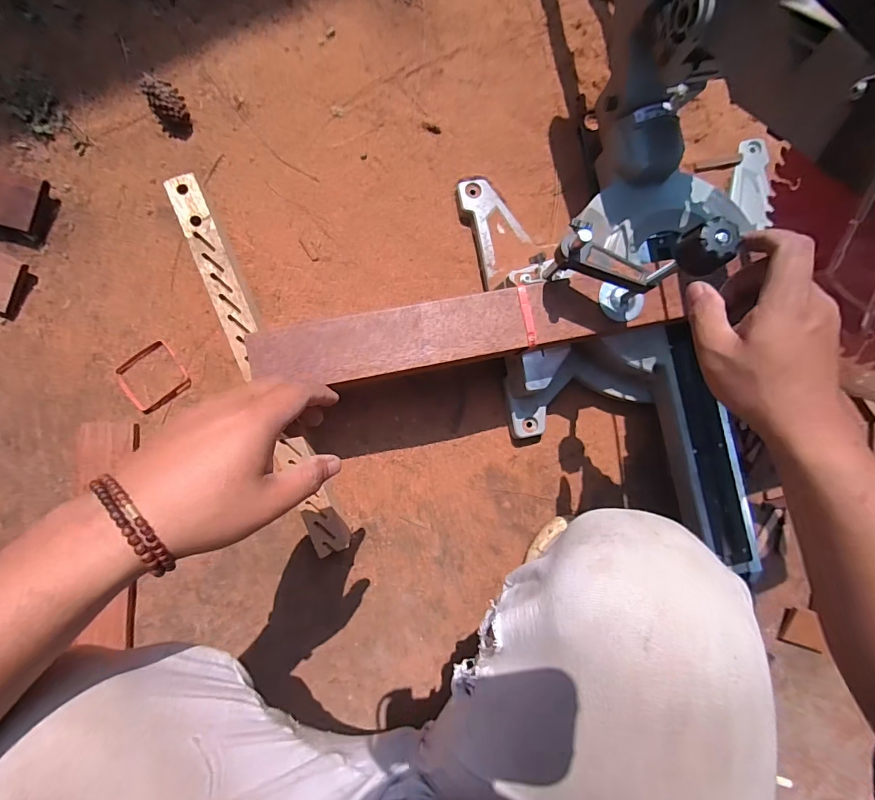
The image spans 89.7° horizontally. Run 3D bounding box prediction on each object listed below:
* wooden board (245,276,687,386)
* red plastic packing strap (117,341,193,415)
[{"bbox_3d":[0.039,-0.074,0.457,0.446,0.013,0.069,-9,89,-6],"label":"wooden board"},{"bbox_3d":[-0.351,-0.029,0.541,0.074,0.007,0.070,-36,93,-7],"label":"red plastic packing strap"}]

